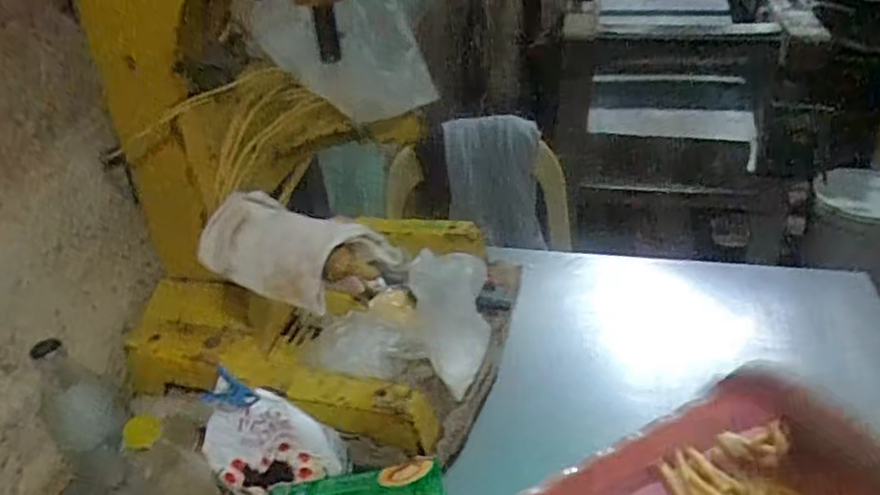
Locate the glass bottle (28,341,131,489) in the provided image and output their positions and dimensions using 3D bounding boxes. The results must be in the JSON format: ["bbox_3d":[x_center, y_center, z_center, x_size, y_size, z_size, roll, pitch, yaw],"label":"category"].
[{"bbox_3d":[-0.363,0.162,0.653,0.053,0.161,0.063,-5,35,1],"label":"glass bottle"}]

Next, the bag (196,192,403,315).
[{"bbox_3d":[-0.130,-0.002,0.582,0.164,0.063,0.085,9,38,19],"label":"bag"}]

